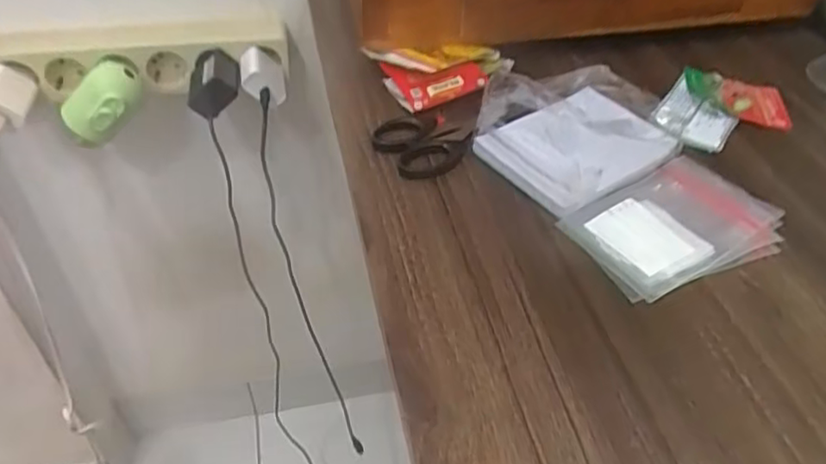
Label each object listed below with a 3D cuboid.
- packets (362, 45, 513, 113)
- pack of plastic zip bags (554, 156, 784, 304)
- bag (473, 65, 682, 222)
[{"bbox_3d":[0.017,-0.113,0.469,0.103,0.026,0.056,4,43,2],"label":"packets"},{"bbox_3d":[0.150,-0.004,0.373,0.115,0.010,0.078,-20,47,-22],"label":"pack of plastic zip bags"},{"bbox_3d":[0.103,-0.067,0.415,0.116,0.038,0.103,-27,50,-28],"label":"bag"}]

